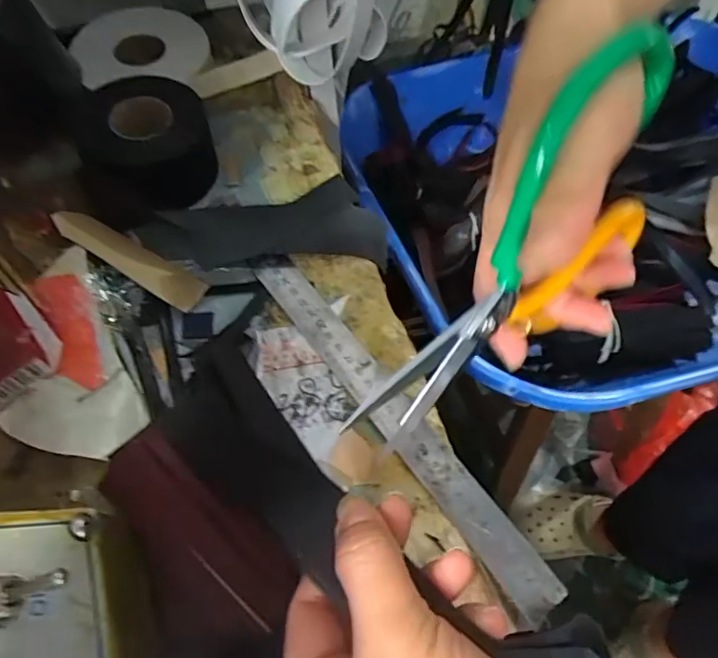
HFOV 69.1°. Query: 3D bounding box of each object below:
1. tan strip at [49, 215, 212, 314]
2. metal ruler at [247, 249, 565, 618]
[{"bbox_3d":[-0.141,-0.044,0.321,0.096,0.009,0.024,31,63,-7],"label":"tan strip"},{"bbox_3d":[0.019,0.047,0.302,0.025,0.004,0.253,-34,70,-16],"label":"metal ruler"}]

